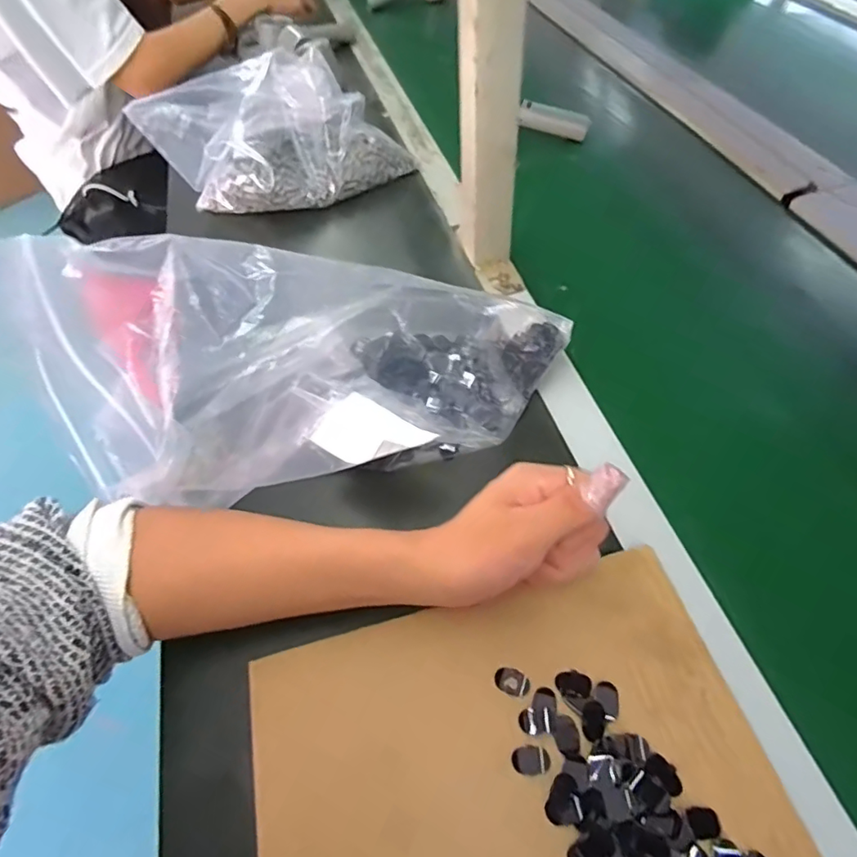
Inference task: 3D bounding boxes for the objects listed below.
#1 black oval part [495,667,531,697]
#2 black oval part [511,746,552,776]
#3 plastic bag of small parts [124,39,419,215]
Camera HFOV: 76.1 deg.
[{"bbox_3d":[0.048,0.145,0.314,0.020,0.004,0.014,14,56,16],"label":"black oval part"},{"bbox_3d":[0.055,0.178,0.294,0.020,0.004,0.013,-3,53,3],"label":"black oval part"},{"bbox_3d":[-0.200,-0.363,0.667,0.237,0.084,0.287,-31,57,-16],"label":"plastic bag of small parts"}]

